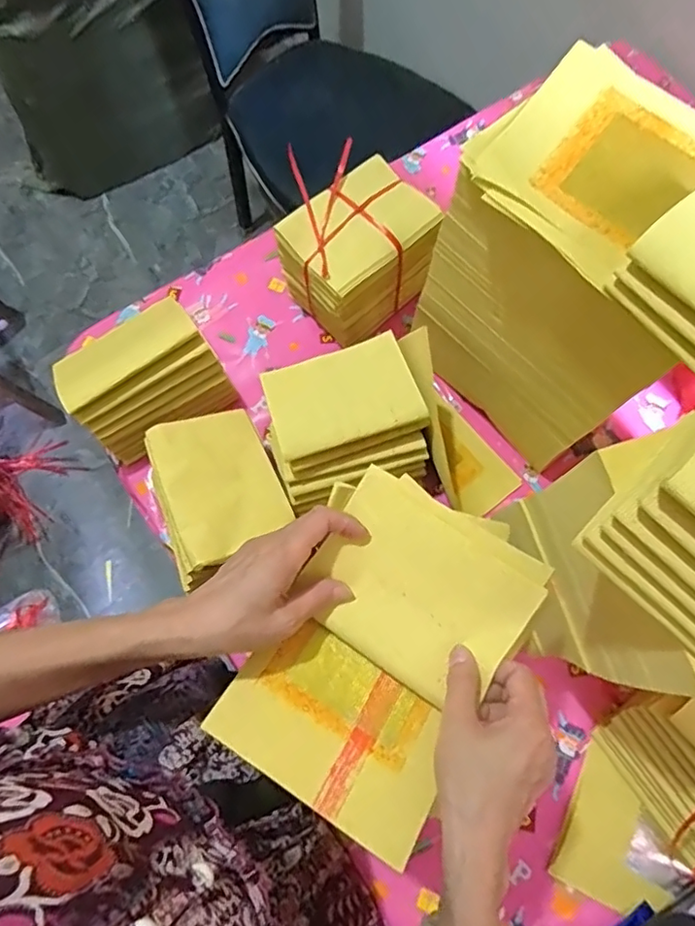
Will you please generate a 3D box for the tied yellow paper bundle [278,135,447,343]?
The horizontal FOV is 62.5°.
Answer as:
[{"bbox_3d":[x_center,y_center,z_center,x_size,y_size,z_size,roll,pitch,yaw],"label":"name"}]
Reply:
[{"bbox_3d":[0.012,-0.260,0.708,0.167,0.134,0.127,-42,77,-12],"label":"tied yellow paper bundle"}]

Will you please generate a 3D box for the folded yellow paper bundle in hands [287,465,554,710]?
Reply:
[{"bbox_3d":[0.052,0.089,0.431,0.164,0.018,0.128,33,75,10],"label":"folded yellow paper bundle in hands"}]

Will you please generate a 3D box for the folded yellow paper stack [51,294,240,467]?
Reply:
[{"bbox_3d":[-0.240,-0.105,0.669,0.165,0.109,0.125,-31,75,-9],"label":"folded yellow paper stack"}]

